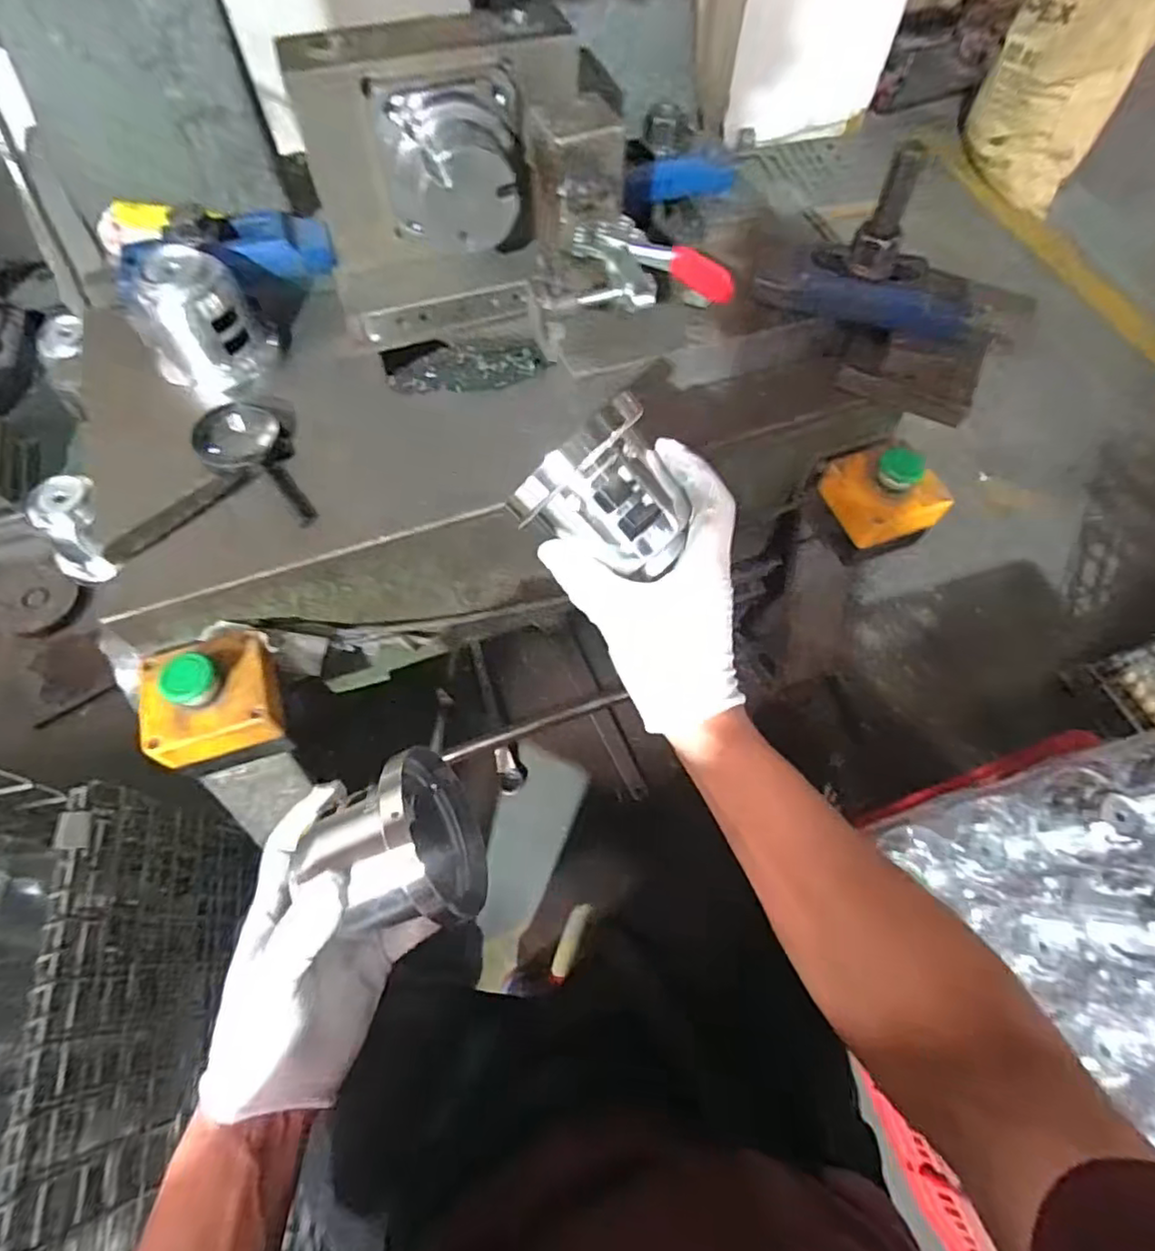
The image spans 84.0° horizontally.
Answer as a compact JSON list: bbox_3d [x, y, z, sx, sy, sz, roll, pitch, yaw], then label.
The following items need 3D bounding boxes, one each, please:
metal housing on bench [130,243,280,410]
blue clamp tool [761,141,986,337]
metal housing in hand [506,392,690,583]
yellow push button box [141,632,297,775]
[{"bbox_3d":[-0.279,-0.225,0.482,0.086,0.085,0.055,-33,68,-16],"label":"metal housing on bench"},{"bbox_3d":[0.221,-0.270,0.457,0.164,0.101,0.052,10,63,4],"label":"blue clamp tool"},{"bbox_3d":[0.017,-0.069,0.350,0.083,0.050,0.082,41,88,-18],"label":"metal housing in hand"},{"bbox_3d":[-0.252,0.053,0.446,0.084,0.073,0.088,-14,64,-8],"label":"yellow push button box"}]

